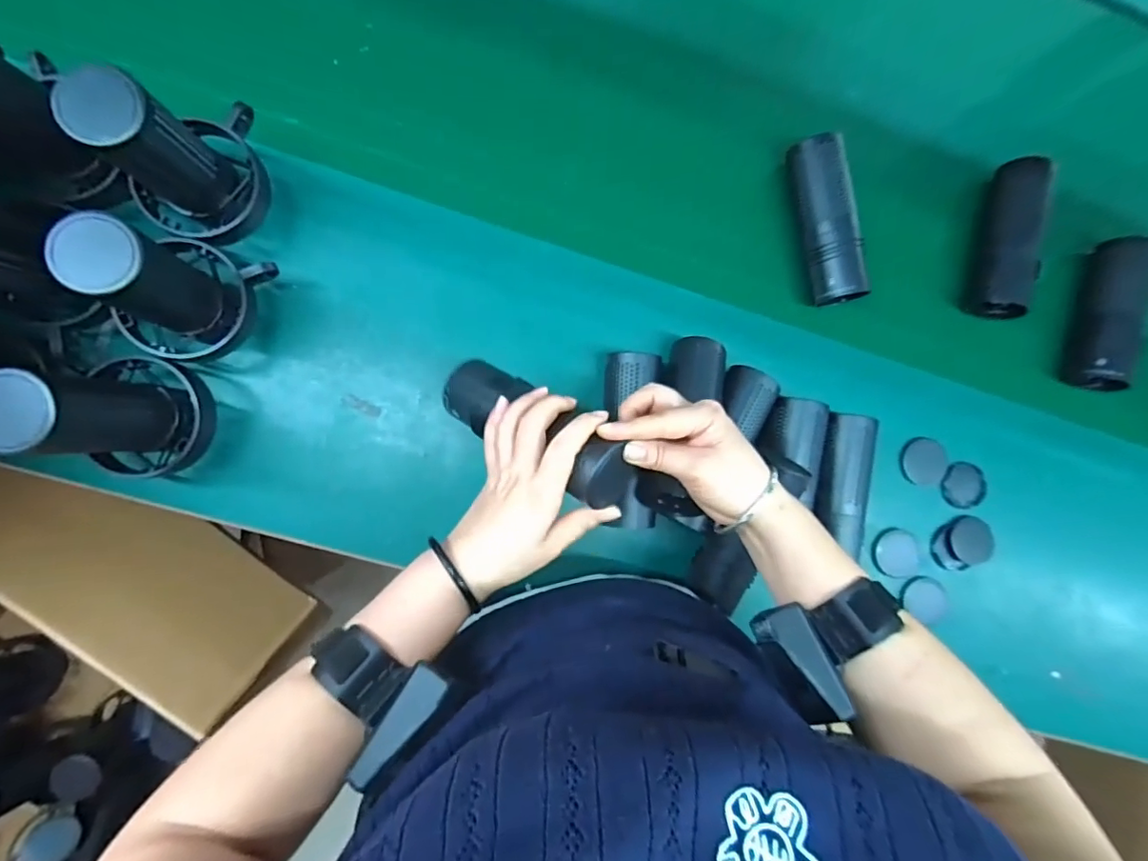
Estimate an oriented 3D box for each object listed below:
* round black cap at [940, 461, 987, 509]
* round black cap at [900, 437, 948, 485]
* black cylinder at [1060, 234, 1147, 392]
[{"bbox_3d":[0.425,0.060,0.586,0.056,0.006,0.049,-14,91,-6],"label":"round black cap"},{"bbox_3d":[0.374,0.033,0.577,0.046,0.014,0.047,0,90,-6],"label":"round black cap"},{"bbox_3d":[0.591,-0.129,0.588,0.045,0.059,0.169,15,88,-6],"label":"black cylinder"}]

